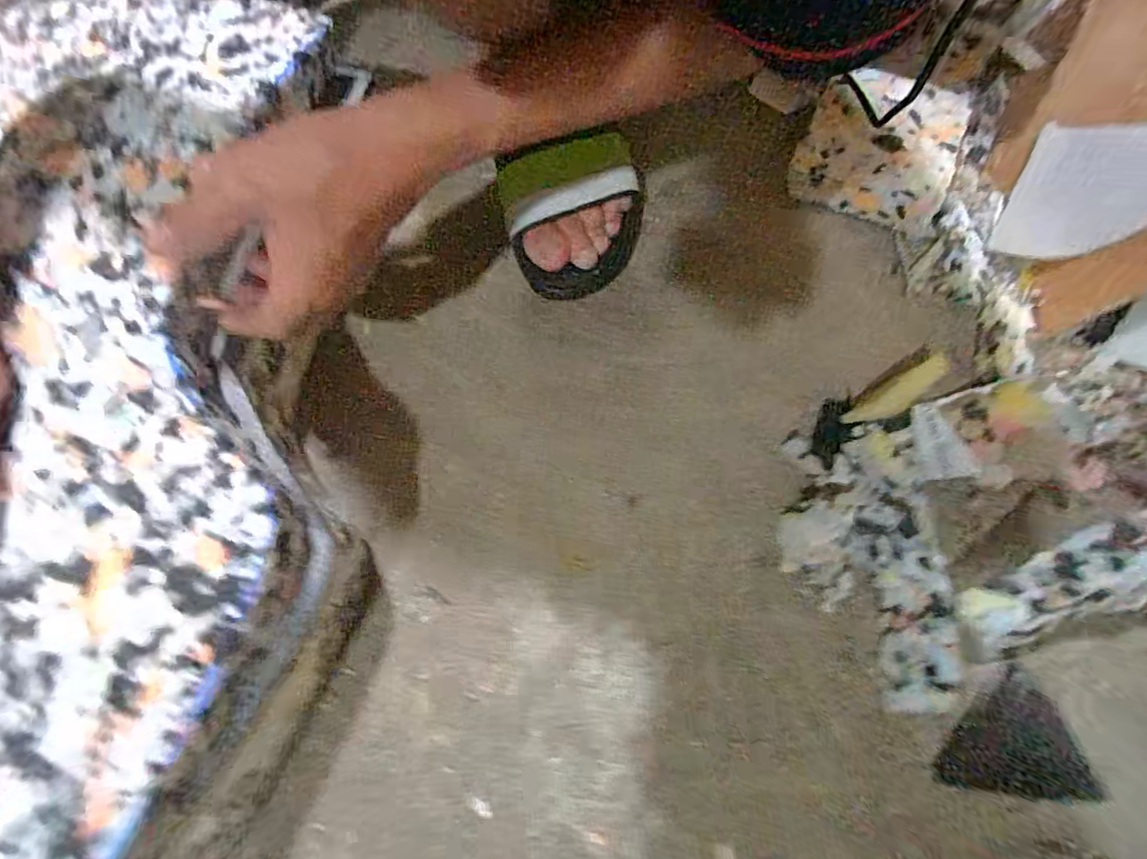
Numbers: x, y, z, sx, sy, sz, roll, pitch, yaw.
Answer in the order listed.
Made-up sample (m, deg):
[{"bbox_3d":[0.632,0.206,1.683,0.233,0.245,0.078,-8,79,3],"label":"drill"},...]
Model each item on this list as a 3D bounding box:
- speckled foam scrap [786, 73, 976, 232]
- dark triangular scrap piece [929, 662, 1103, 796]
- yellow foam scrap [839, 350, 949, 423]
[{"bbox_3d":[0.241,-0.225,0.422,0.110,0.027,0.134,26,76,11],"label":"speckled foam scrap"},{"bbox_3d":[0.234,0.163,0.291,0.064,0.022,0.060,2,73,4],"label":"dark triangular scrap piece"},{"bbox_3d":[0.222,-0.026,0.368,0.083,0.015,0.021,-34,74,-7],"label":"yellow foam scrap"}]

